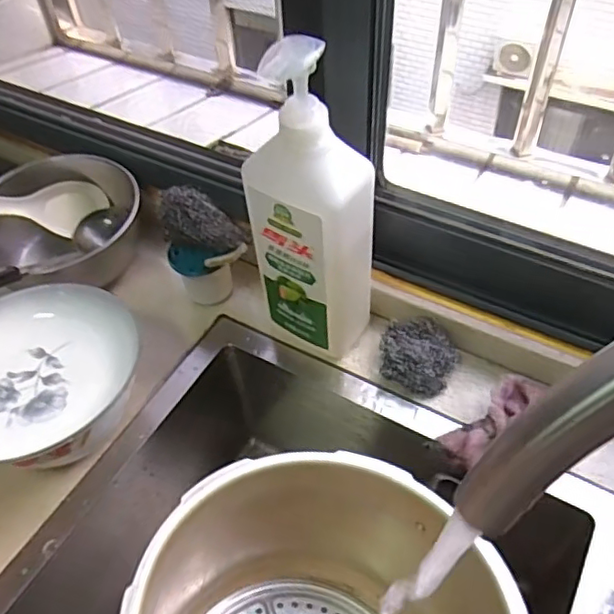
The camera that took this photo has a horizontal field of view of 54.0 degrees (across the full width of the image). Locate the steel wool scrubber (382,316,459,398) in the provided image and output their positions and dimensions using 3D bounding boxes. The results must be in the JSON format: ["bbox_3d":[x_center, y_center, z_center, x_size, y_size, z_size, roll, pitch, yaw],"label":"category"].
[{"bbox_3d":[0.103,0.050,0.573,0.071,0.035,0.075,-1,50,1],"label":"steel wool scrubber"}]

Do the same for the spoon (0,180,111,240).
[{"bbox_3d":[-0.327,-0.111,0.685,0.188,0.061,0.023,-6,2,-33],"label":"spoon"}]

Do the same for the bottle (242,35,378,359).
[{"bbox_3d":[0.002,-0.072,0.501,0.095,0.292,0.063,27,56,22],"label":"bottle"}]

